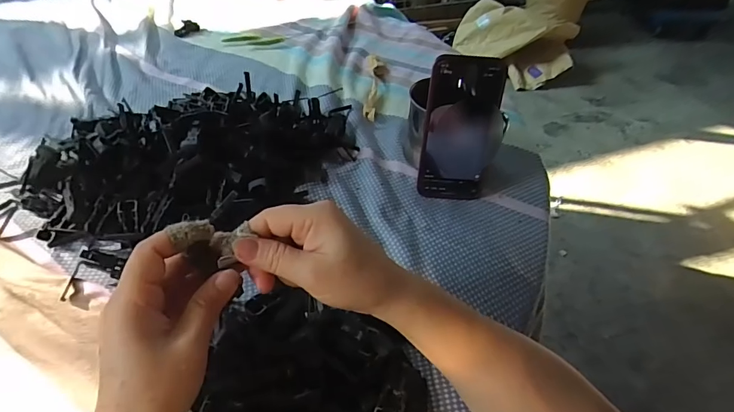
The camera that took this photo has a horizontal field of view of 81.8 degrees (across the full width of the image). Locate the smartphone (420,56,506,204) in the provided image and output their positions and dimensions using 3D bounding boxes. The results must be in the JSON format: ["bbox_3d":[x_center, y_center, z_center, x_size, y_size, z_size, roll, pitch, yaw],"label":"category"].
[{"bbox_3d":[0.102,-0.081,0.465,0.077,0.158,0.006,5,26,2],"label":"smartphone"}]

